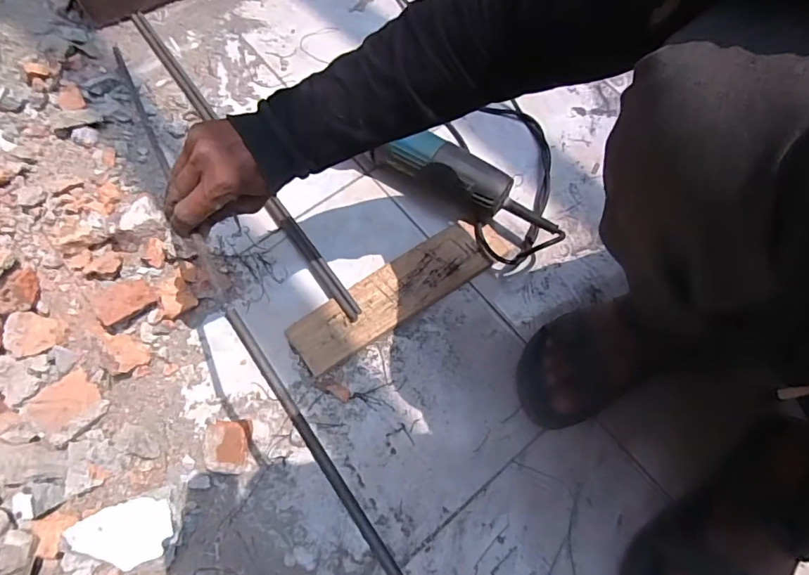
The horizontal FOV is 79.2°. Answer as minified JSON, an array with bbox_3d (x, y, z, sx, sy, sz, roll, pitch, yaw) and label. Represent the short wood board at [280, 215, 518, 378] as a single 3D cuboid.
[{"bbox_3d":[-0.003,-0.001,0.608,0.290,0.017,0.078,-31,73,-14],"label":"short wood board"}]

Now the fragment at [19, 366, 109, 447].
[{"bbox_3d":[-0.370,0.131,0.537,0.066,0.020,0.061,-40,76,-17],"label":"fragment"}]

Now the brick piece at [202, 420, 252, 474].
[{"bbox_3d":[-0.187,0.168,0.518,0.046,0.038,0.053,1,68,-3],"label":"brick piece"}]

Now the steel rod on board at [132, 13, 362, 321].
[{"bbox_3d":[-0.235,-0.190,0.672,0.022,0.020,0.597,-34,74,-15],"label":"steel rod on board"}]

